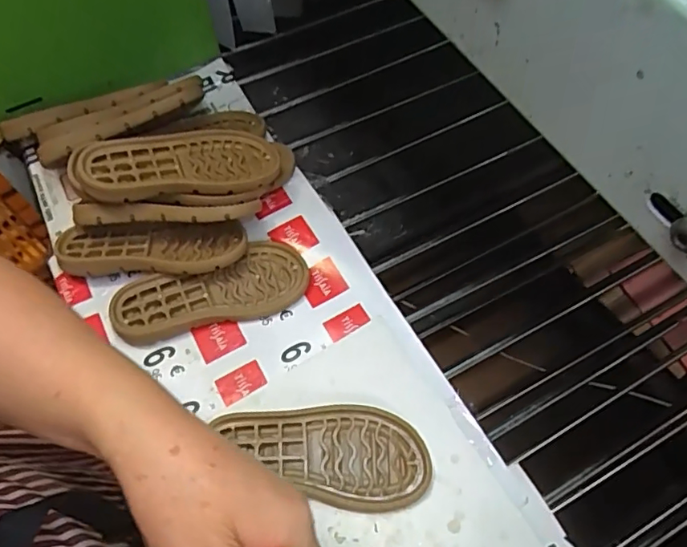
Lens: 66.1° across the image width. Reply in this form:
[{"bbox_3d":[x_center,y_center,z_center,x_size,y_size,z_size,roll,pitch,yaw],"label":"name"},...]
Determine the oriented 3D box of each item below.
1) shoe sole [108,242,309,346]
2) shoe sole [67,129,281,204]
[{"bbox_3d":[-0.118,0.018,0.475,0.170,0.015,0.068,-17,62,-9],"label":"shoe sole"},{"bbox_3d":[-0.151,-0.099,0.486,0.178,0.018,0.074,-9,60,-19],"label":"shoe sole"}]

